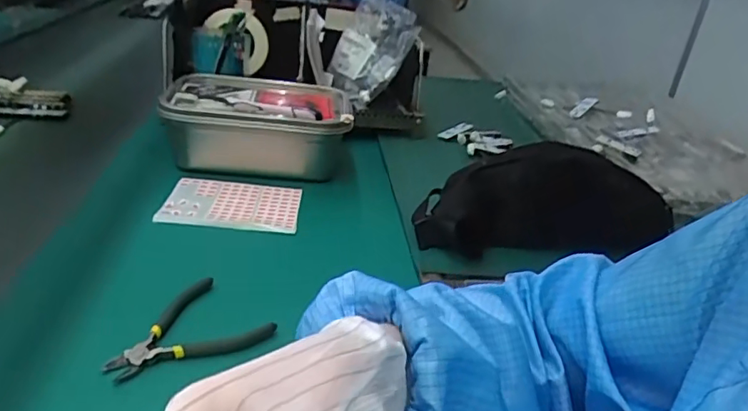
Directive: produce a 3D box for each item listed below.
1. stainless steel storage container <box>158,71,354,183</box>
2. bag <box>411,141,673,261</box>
[{"bbox_3d":[-0.151,-0.102,0.738,0.235,0.097,0.152,6,27,-3],"label":"stainless steel storage container"},{"bbox_3d":[0.189,-0.009,0.605,0.284,0.107,0.074,2,28,-11],"label":"bag"}]

